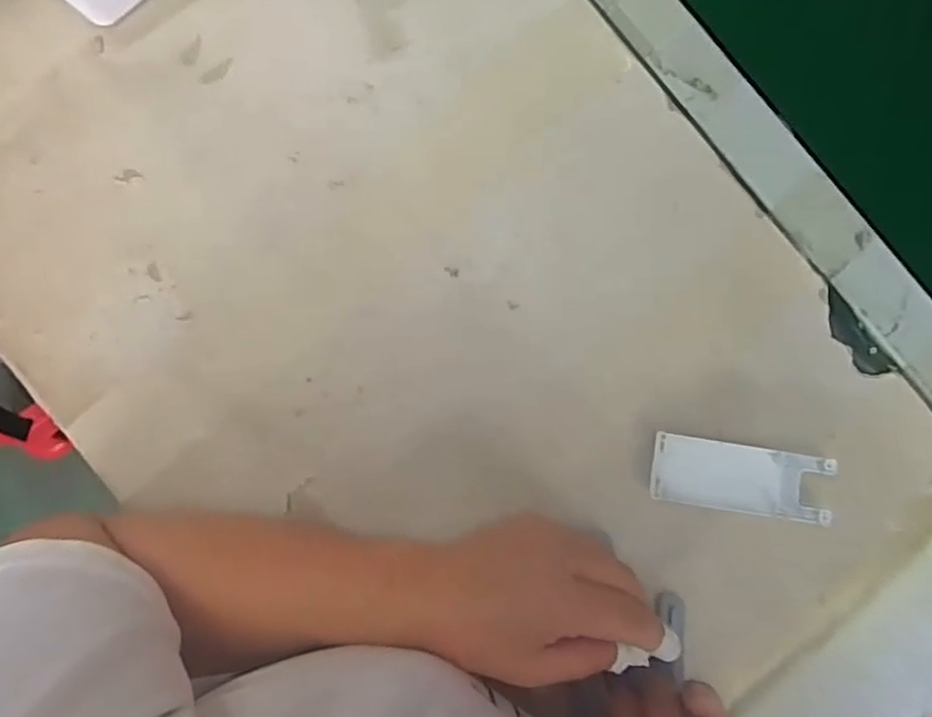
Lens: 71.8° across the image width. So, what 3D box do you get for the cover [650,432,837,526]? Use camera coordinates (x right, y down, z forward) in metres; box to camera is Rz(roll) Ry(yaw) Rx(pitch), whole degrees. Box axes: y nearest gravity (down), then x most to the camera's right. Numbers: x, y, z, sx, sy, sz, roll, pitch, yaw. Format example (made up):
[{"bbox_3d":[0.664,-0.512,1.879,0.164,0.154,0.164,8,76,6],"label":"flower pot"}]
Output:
[{"bbox_3d":[0.158,0.070,0.370,0.102,0.009,0.038,10,88,-1],"label":"cover"}]

